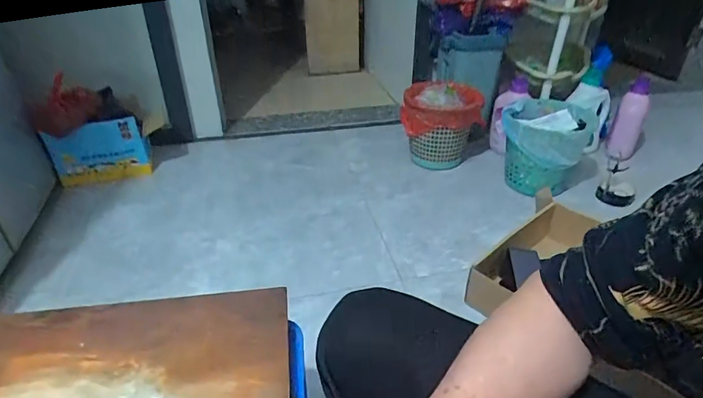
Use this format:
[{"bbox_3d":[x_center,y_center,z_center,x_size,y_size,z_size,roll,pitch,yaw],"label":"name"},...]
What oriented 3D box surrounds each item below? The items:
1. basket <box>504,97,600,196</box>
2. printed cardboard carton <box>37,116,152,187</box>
[{"bbox_3d":[0.606,-0.174,1.399,0.245,0.237,0.289,17,37,24],"label":"basket"},{"bbox_3d":[-0.759,-0.147,1.344,0.261,0.182,0.055,-15,36,-22],"label":"printed cardboard carton"}]

